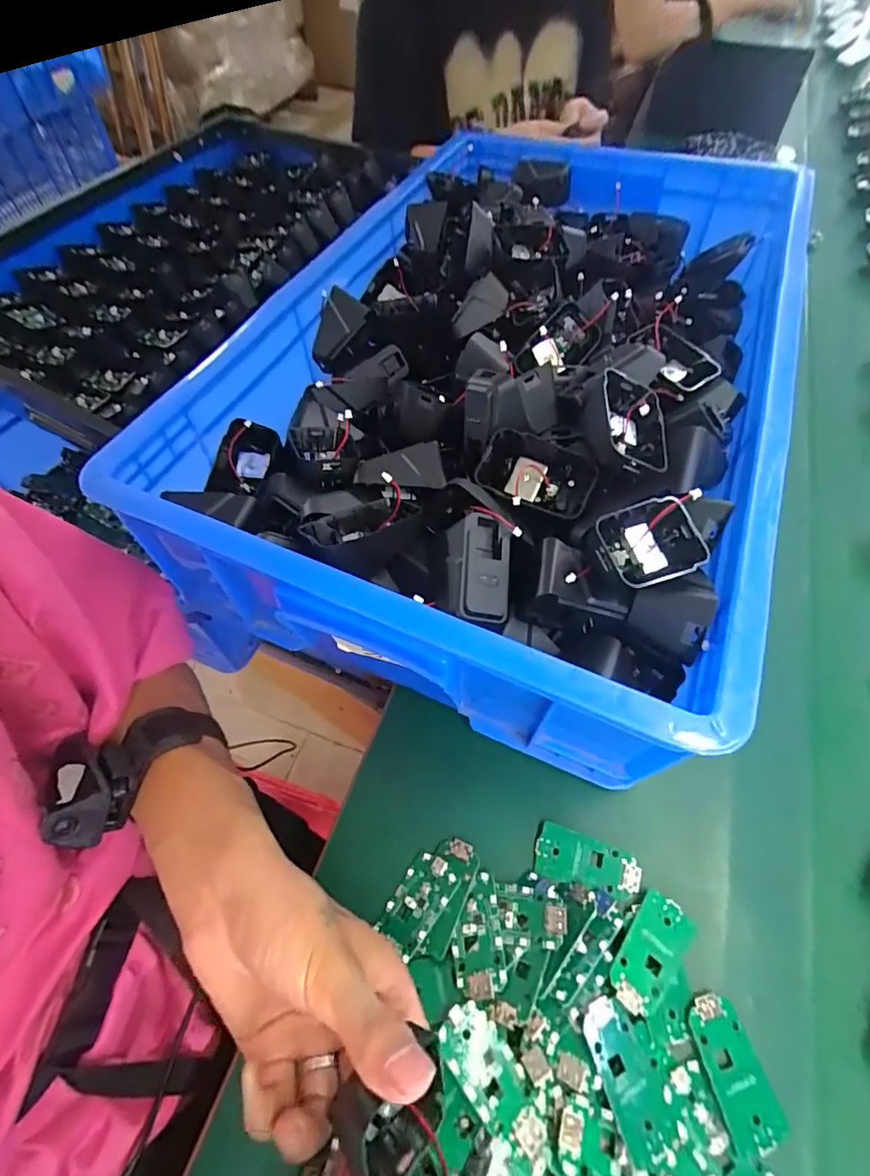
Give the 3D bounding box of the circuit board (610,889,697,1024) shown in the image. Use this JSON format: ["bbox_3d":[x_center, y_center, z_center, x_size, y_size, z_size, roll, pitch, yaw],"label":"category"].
[{"bbox_3d":[0.126,0.211,0.300,0.032,0.009,0.061,35,65,19],"label":"circuit board"}]

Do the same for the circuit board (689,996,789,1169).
[{"bbox_3d":[0.159,0.257,0.277,0.031,0.005,0.065,-14,60,-9],"label":"circuit board"}]

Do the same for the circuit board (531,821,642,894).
[{"bbox_3d":[0.097,0.176,0.331,0.064,0.005,0.031,17,60,9],"label":"circuit board"}]

